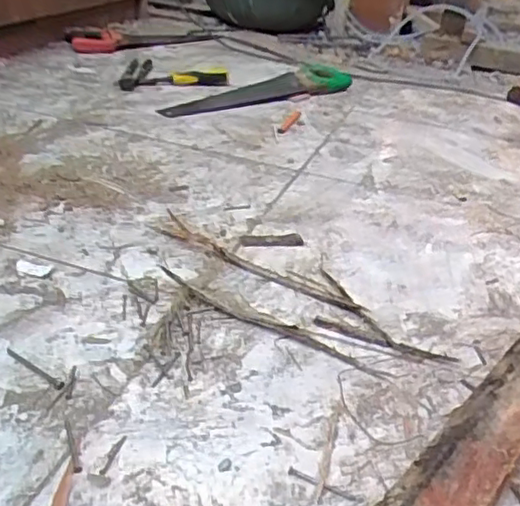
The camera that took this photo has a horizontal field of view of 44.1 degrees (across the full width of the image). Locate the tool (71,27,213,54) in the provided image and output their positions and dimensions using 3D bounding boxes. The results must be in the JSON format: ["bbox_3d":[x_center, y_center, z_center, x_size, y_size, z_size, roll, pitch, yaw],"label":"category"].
[{"bbox_3d":[-0.221,-0.431,1.292,0.364,0.030,0.069,-20,40,-39],"label":"tool"}]

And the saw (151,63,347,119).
[{"bbox_3d":[0.004,-0.307,1.211,0.116,0.030,0.515,30,36,36],"label":"saw"}]

